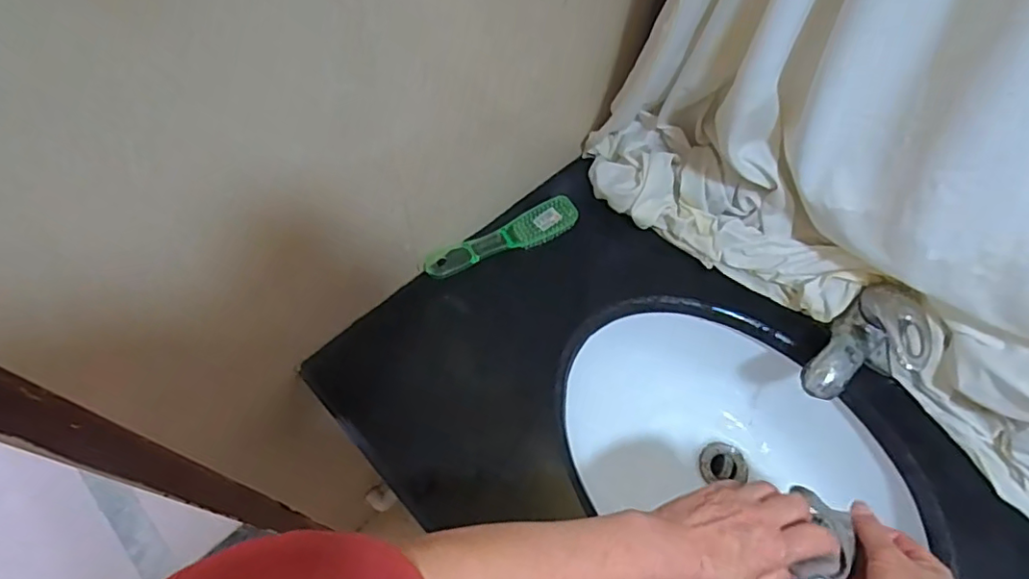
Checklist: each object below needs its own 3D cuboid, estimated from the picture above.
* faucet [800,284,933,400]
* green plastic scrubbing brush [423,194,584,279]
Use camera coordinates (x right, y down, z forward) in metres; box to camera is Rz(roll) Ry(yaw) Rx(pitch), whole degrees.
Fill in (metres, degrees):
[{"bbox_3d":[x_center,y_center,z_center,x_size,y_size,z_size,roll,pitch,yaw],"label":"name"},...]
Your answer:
[{"bbox_3d":[0.353,0.065,0.567,0.075,0.095,0.126,38,66,17],"label":"faucet"},{"bbox_3d":[-0.013,-0.059,0.668,0.189,0.023,0.046,-24,65,-15],"label":"green plastic scrubbing brush"}]

